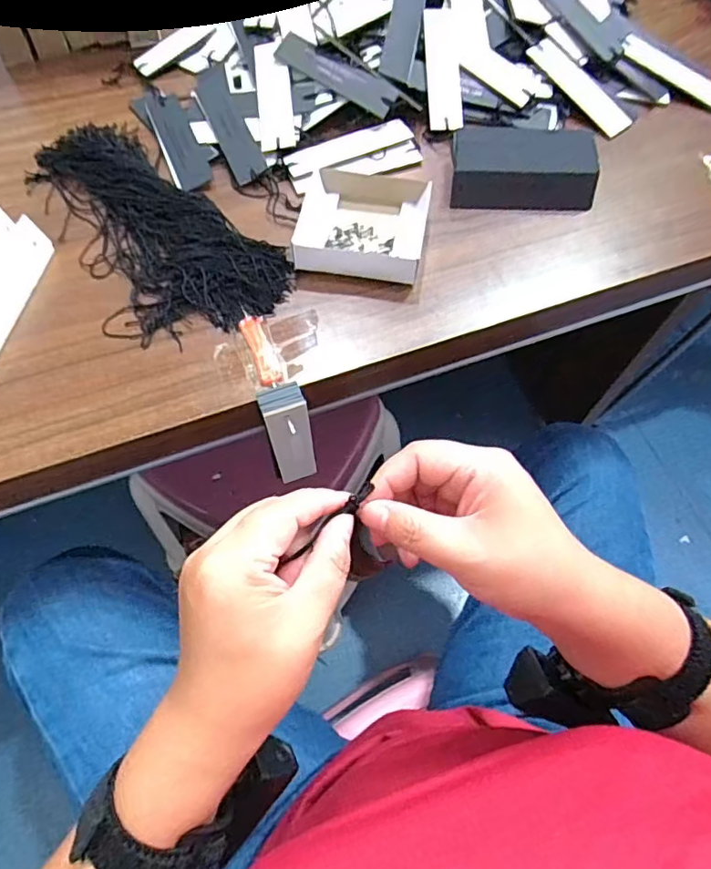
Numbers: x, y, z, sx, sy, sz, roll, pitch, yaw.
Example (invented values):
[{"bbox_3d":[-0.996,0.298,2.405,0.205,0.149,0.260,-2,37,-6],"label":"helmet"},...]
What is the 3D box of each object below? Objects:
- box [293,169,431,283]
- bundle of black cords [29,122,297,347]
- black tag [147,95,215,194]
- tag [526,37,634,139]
[{"bbox_3d":[0.008,-0.189,0.478,0.106,0.026,0.118,8,64,3],"label":"box"},{"bbox_3d":[-0.176,-0.195,0.483,0.128,0.017,0.286,-33,69,-15],"label":"bundle of black cords"},{"bbox_3d":[-0.174,-0.288,0.532,0.035,0.007,0.134,-24,69,0],"label":"black tag"},{"bbox_3d":[0.225,-0.351,0.552,0.029,0.006,0.129,-38,77,7],"label":"tag"}]

